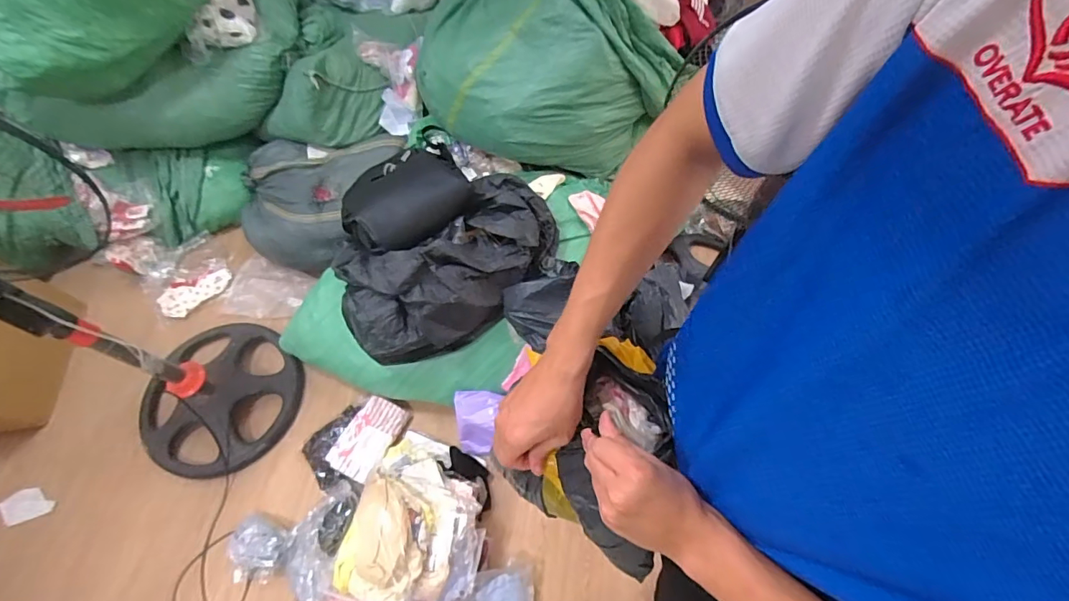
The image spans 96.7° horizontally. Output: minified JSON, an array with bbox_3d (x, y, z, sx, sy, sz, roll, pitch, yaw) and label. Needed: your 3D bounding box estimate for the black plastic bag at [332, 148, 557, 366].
[{"bbox_3d":[-0.266,-0.175,1.257,0.596,0.190,0.534,-34,68,-14],"label":"black plastic bag"}]

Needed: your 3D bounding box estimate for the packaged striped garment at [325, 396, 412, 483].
[{"bbox_3d":[-0.470,0.385,1.346,0.126,0.032,0.220,38,67,-7],"label":"packaged striped garment"}]

